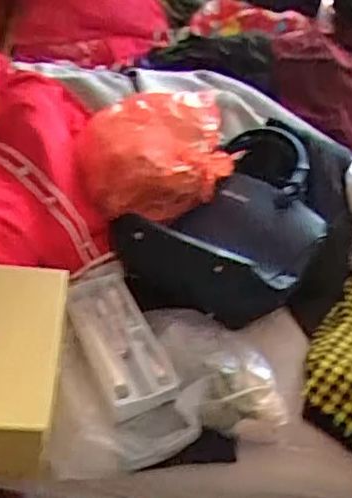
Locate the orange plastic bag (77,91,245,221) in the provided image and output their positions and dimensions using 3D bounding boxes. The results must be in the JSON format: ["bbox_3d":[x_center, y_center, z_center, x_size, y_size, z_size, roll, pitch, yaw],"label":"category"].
[{"bbox_3d":[-0.032,-0.175,1.094,0.263,0.108,0.266,-6,43,-14],"label":"orange plastic bag"}]

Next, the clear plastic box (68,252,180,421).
[{"bbox_3d":[-0.084,0.116,0.912,0.101,0.035,0.251,-15,47,-21],"label":"clear plastic box"}]

